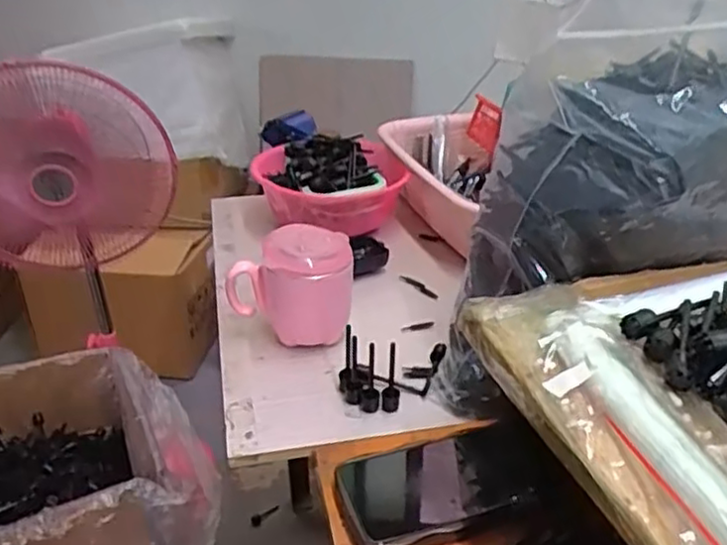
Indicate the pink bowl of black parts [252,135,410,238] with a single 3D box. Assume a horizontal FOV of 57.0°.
[{"bbox_3d":[-0.042,-0.099,0.812,0.185,0.097,0.141,7,30,12],"label":"pink bowl of black parts"}]

